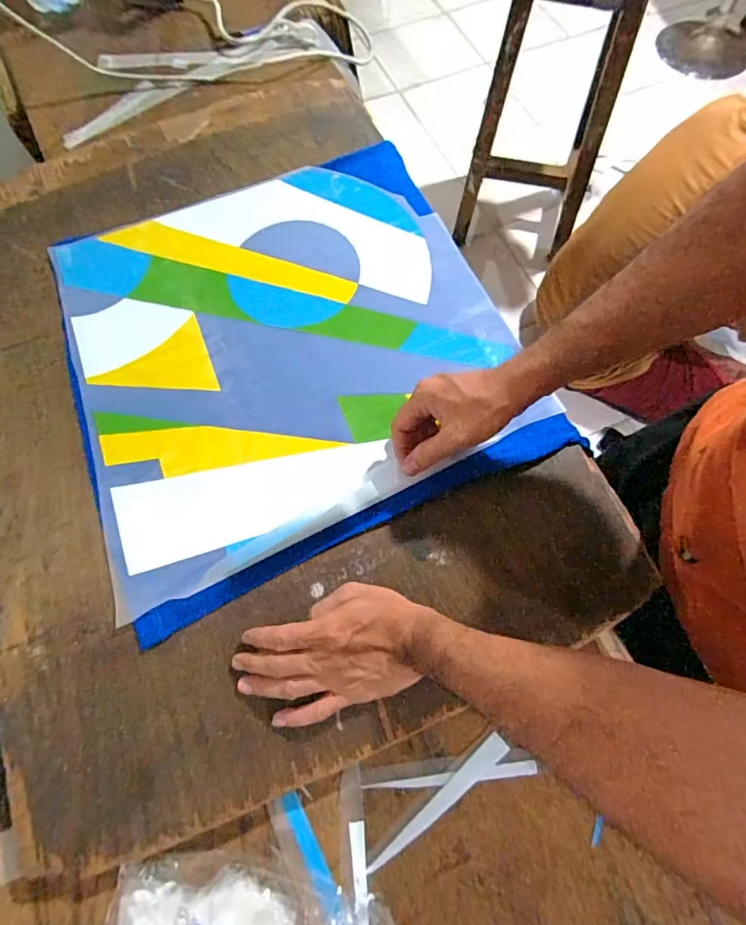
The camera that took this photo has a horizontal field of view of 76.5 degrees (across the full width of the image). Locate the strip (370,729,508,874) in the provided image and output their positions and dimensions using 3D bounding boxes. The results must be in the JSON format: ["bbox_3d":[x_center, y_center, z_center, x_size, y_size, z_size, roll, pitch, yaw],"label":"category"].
[{"bbox_3d":[0.060,0.301,0.417,0.153,0.004,0.017,-40,74,-11],"label":"strip"}]

